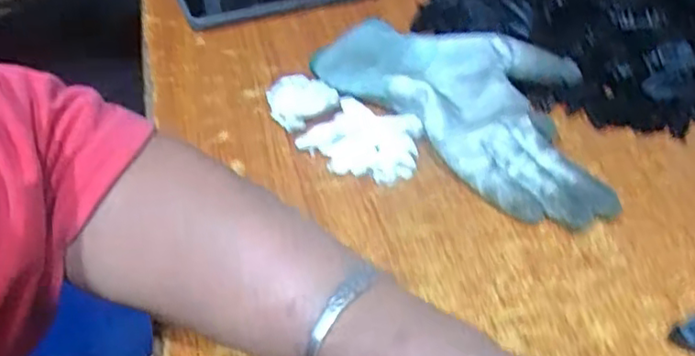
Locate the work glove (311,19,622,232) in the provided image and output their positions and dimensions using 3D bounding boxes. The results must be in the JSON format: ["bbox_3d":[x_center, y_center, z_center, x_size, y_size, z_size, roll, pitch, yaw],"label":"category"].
[{"bbox_3d":[0.091,-0.051,0.424,0.201,0.040,0.123,35,53,30],"label":"work glove"}]

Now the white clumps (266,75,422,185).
[{"bbox_3d":[-0.005,-0.034,0.413,0.104,0.026,0.052,23,48,21],"label":"white clumps"}]

